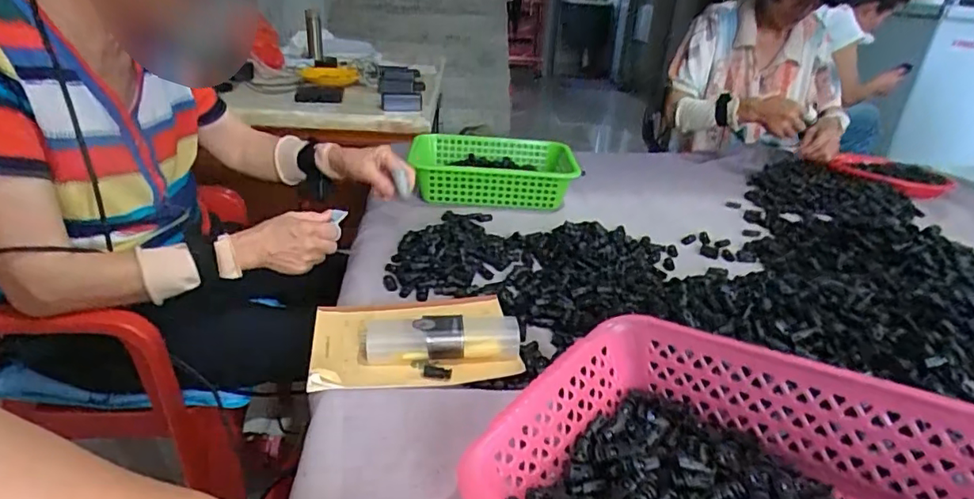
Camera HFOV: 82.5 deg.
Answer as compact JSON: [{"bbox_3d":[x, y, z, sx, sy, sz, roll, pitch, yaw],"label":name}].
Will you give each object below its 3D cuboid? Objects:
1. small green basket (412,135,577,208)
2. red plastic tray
[{"bbox_3d":[0.012,-0.150,1.067,0.311,0.081,0.220,4,26,-3],"label":"small green basket"},{"bbox_3d":[0.932,-0.176,1.285,0.210,0.040,0.238,-13,31,-34],"label":"red plastic tray"}]

